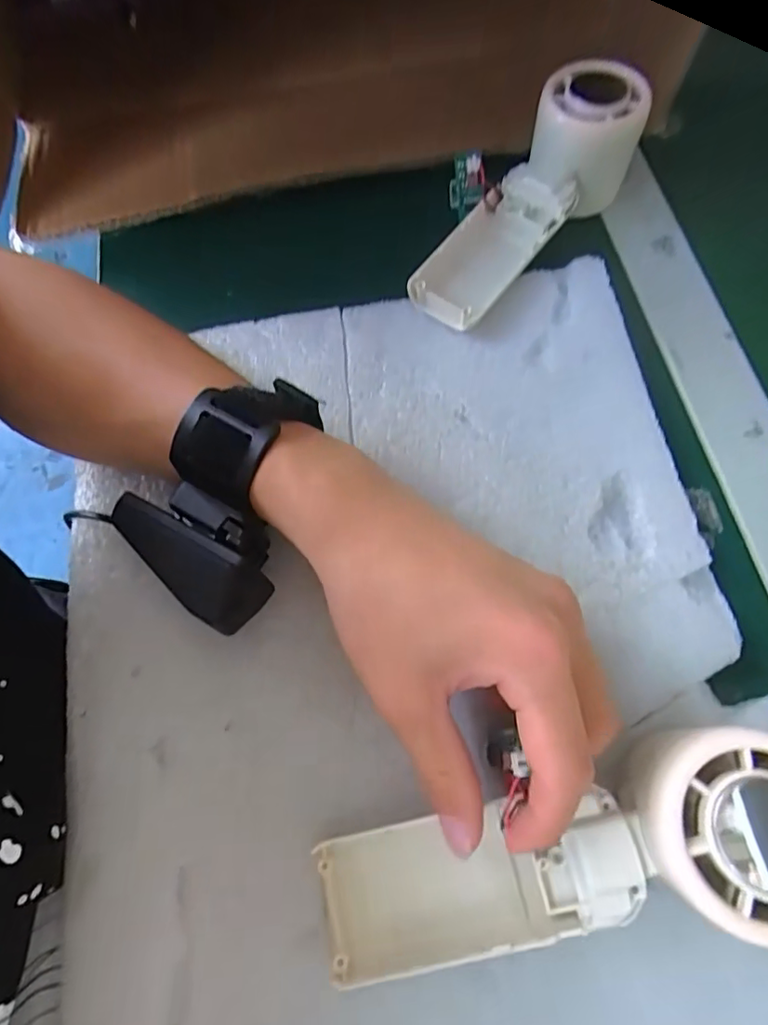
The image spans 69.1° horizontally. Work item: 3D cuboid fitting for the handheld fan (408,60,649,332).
[{"bbox_3d":[0.076,-0.167,0.309,0.061,0.052,0.165,40,87,16],"label":"handheld fan"}]

